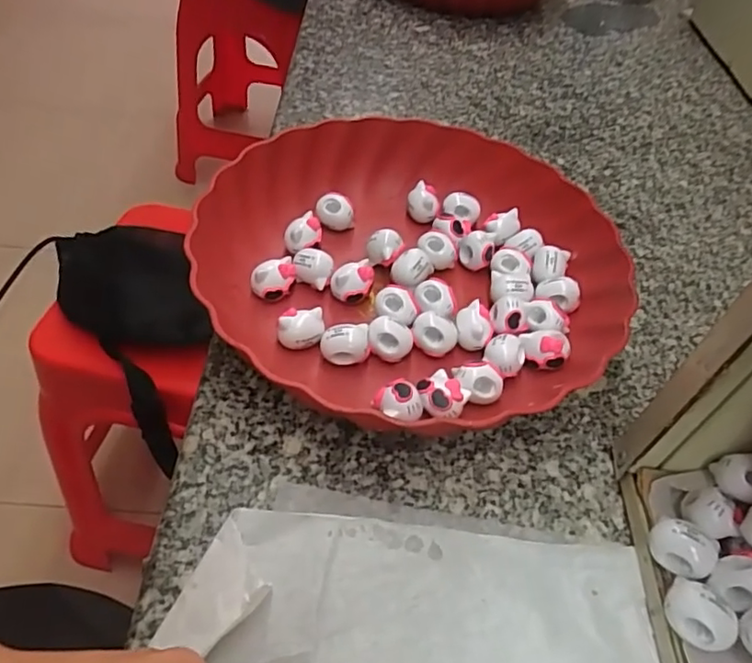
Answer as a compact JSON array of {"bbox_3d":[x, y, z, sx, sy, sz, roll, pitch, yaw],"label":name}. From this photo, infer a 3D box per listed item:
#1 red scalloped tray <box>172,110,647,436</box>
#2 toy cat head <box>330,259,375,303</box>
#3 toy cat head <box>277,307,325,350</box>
[{"bbox_3d":[0.018,-0.039,0.351,0.236,0.051,0.232,-22,55,-24],"label":"red scalloped tray"},{"bbox_3d":[-0.014,-0.028,0.353,0.025,0.024,0.018,-4,49,-11],"label":"toy cat head"},{"bbox_3d":[-0.041,-0.002,0.322,0.024,0.017,0.015,-2,49,-9],"label":"toy cat head"}]

